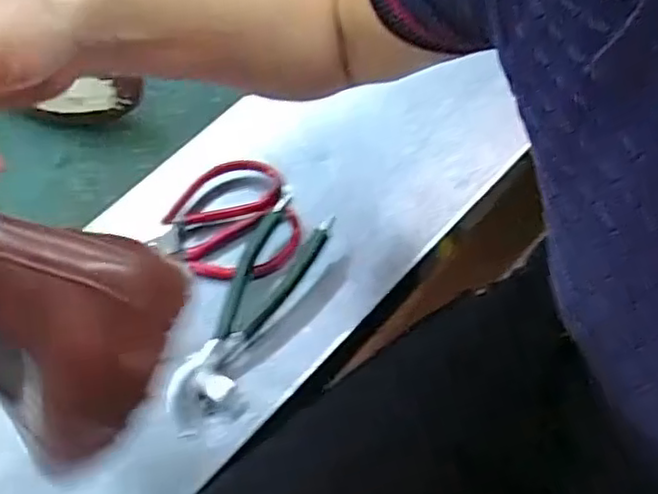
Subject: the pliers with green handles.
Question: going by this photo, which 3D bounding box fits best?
[{"bbox_3d":[-0.064,0.050,0.511,0.053,0.025,0.190,24,66,14],"label":"pliers with green handles"}]

